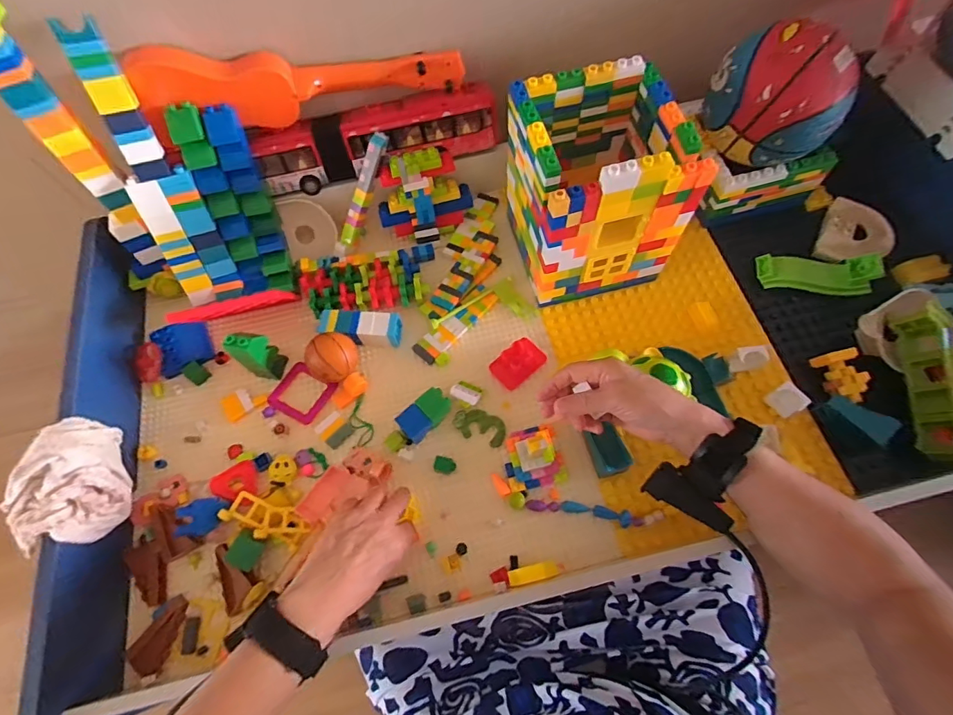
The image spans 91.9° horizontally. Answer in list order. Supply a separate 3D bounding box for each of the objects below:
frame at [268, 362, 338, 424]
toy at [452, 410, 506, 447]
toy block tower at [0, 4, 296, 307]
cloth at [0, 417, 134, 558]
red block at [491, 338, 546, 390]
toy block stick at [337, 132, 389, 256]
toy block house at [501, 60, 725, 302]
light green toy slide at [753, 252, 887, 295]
[{"bbox_3d":[-0.209,0.042,0.553,0.065,0.009,0.060,29,70,13],"label":"frame"},{"bbox_3d":[0.004,0.079,0.533,0.063,0.005,0.034,18,68,9],"label":"toy"},{"bbox_3d":[-0.348,-0.210,0.509,0.188,0.332,0.080,-33,42,-17],"label":"toy block tower"},{"bbox_3d":[-0.392,0.122,0.450,0.070,0.067,0.116,-15,67,-5],"label":"cloth"},{"bbox_3d":[0.051,0.008,0.556,0.061,0.029,0.042,-35,70,-13],"label":"red block"},{"bbox_3d":[-0.148,-0.205,0.592,0.020,0.016,0.161,36,118,13],"label":"toy block stick"},{"bbox_3d":[0.135,-0.193,0.531,0.159,0.199,0.168,-14,67,-4],"label":"toy block house"},{"bbox_3d":[0.418,-0.103,0.565,0.127,0.031,0.040,7,69,19],"label":"light green toy slide"}]

